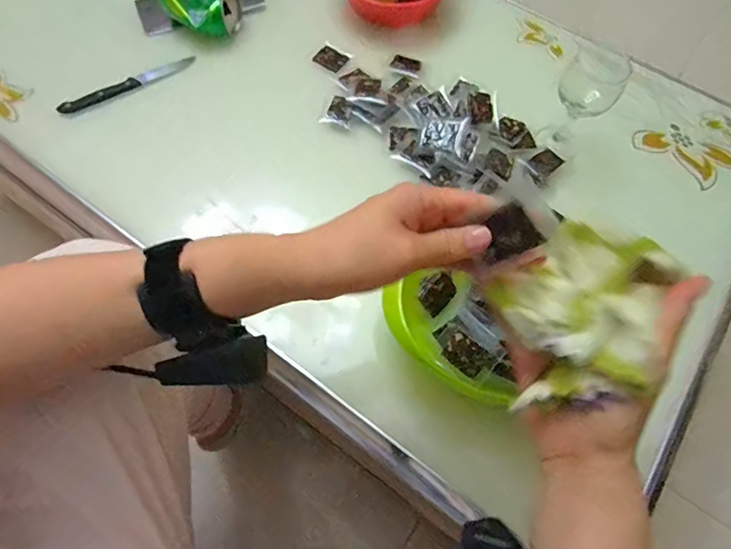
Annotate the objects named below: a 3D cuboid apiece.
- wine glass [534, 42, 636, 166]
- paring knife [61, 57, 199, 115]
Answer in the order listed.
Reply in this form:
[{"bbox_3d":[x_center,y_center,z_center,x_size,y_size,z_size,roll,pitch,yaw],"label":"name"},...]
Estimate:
[{"bbox_3d":[0.264,-0.207,0.567,0.063,0.129,0.068,31,68,12],"label":"wine glass"},{"bbox_3d":[-0.323,-0.261,0.629,0.187,0.013,0.014,-32,70,-15],"label":"paring knife"}]

